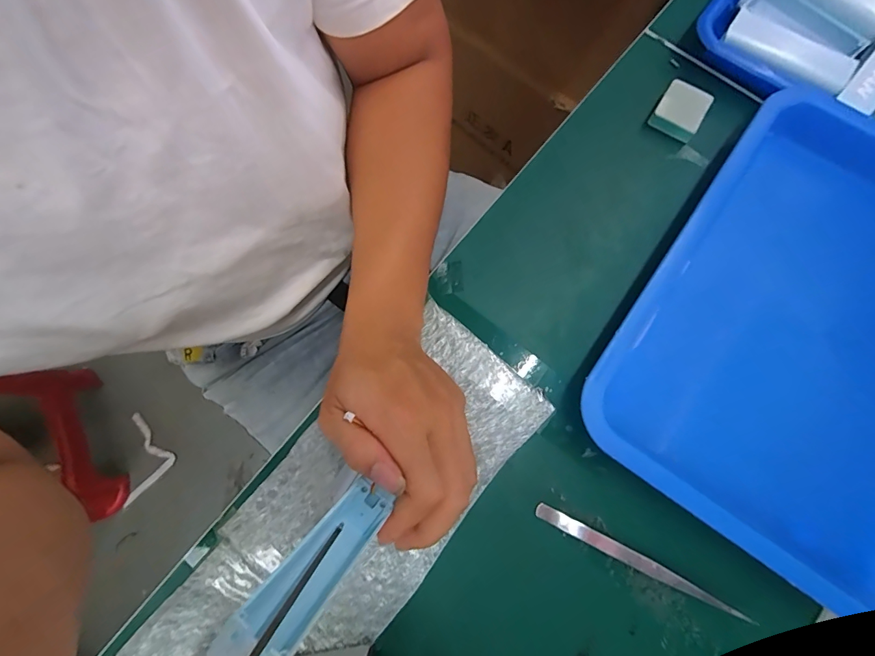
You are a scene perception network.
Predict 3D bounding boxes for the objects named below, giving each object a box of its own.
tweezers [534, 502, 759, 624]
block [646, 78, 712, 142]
[{"bbox_3d":[0.132,0.153,0.278,0.138,0.013,0.010,25,78,6],"label":"tweezers"},{"bbox_3d":[0.203,-0.182,0.352,0.037,0.014,0.044,30,78,7],"label":"block"}]

